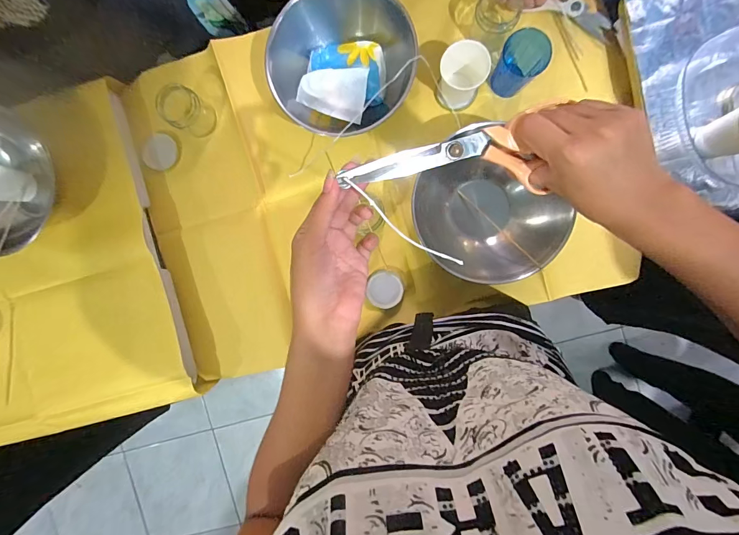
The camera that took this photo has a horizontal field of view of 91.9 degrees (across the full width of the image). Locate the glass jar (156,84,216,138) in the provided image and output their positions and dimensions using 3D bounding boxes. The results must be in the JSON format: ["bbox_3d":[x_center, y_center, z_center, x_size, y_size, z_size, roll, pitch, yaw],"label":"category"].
[{"bbox_3d":[-0.328,-0.281,0.641,0.076,0.067,0.065,33,95,2],"label":"glass jar"}]

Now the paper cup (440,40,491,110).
[{"bbox_3d":[0.150,-0.313,0.583,0.067,0.084,0.069,0,93,5],"label":"paper cup"}]

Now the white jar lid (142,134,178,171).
[{"bbox_3d":[-0.397,-0.219,0.681,0.059,0.013,0.067,32,95,2],"label":"white jar lid"}]

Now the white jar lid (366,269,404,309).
[{"bbox_3d":[0.028,0.039,0.650,0.064,0.017,0.067,0,93,5],"label":"white jar lid"}]

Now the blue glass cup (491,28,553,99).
[{"bbox_3d":[0.241,-0.324,0.575,0.068,0.085,0.068,0,93,5],"label":"blue glass cup"}]

